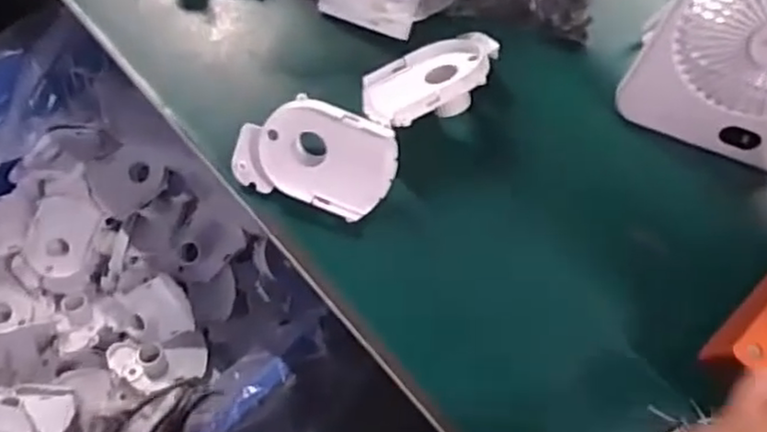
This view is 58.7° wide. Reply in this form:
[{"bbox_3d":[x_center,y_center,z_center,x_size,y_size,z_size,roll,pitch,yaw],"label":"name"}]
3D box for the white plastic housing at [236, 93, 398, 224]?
[{"bbox_3d":[-0.044,-0.040,0.451,0.101,0.017,0.068,20,110,-2],"label":"white plastic housing"}]

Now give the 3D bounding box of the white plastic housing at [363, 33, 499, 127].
[{"bbox_3d":[0.037,-0.090,0.476,0.100,0.033,0.064,-31,42,-8],"label":"white plastic housing"}]

